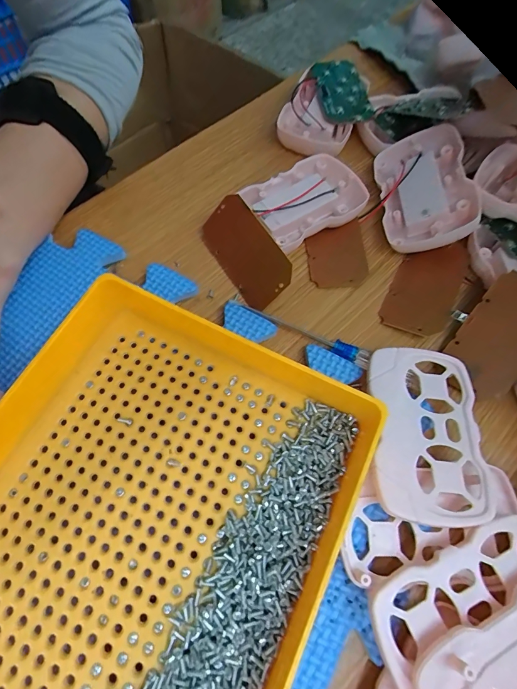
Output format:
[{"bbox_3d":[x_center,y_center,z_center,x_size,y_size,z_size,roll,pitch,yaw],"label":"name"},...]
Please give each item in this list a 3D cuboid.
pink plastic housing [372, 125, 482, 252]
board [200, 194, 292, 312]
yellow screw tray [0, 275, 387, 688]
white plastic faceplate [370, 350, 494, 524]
[{"bbox_3d":[0.110,-0.104,0.243,0.054,0.020,0.088,-14,65,23],"label":"pink plastic housing"},{"bbox_3d":[-0.009,-0.058,0.227,0.004,0.039,0.073,-10,60,-55],"label":"board"},{"bbox_3d":[-0.067,0.099,0.137,0.161,0.033,0.239,25,68,9],"label":"yellow screw tray"},{"bbox_3d":[0.085,0.042,0.183,0.057,0.014,0.085,2,66,-1],"label":"white plastic faceplate"}]

